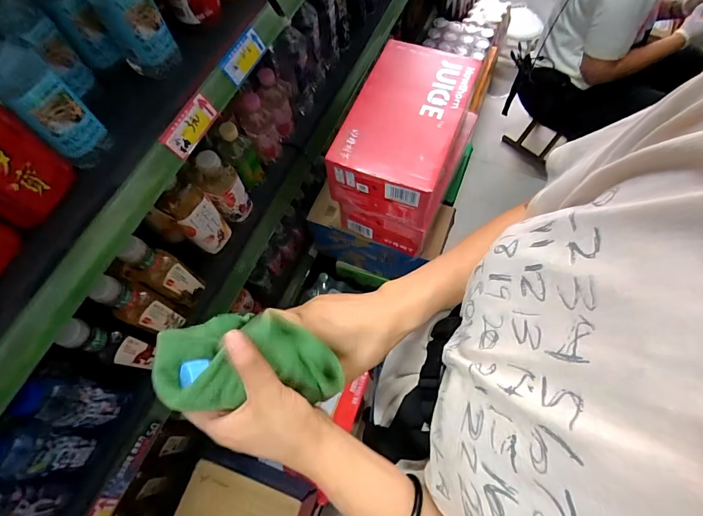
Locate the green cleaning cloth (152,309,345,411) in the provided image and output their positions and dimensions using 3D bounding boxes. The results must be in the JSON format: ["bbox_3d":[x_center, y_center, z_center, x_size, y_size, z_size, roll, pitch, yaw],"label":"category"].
[{"bbox_3d":[-0.087,0.087,0.327,0.155,0.055,0.085,3,65,-5],"label":"green cleaning cloth"}]

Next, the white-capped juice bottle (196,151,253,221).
[{"bbox_3d":[-0.239,-0.130,0.715,0.060,0.163,0.057,-1,65,2],"label":"white-capped juice bottle"}]

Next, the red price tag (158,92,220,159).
[{"bbox_3d":[-0.209,-0.173,0.484,0.006,0.040,0.087,9,63,40],"label":"red price tag"}]

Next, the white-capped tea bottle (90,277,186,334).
[{"bbox_3d":[-0.343,0.078,0.609,0.053,0.203,0.062,21,68,12],"label":"white-capped tea bottle"}]

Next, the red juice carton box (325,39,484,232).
[{"bbox_3d":[0.119,-0.276,0.810,0.216,0.135,0.360,19,68,11],"label":"red juice carton box"}]

